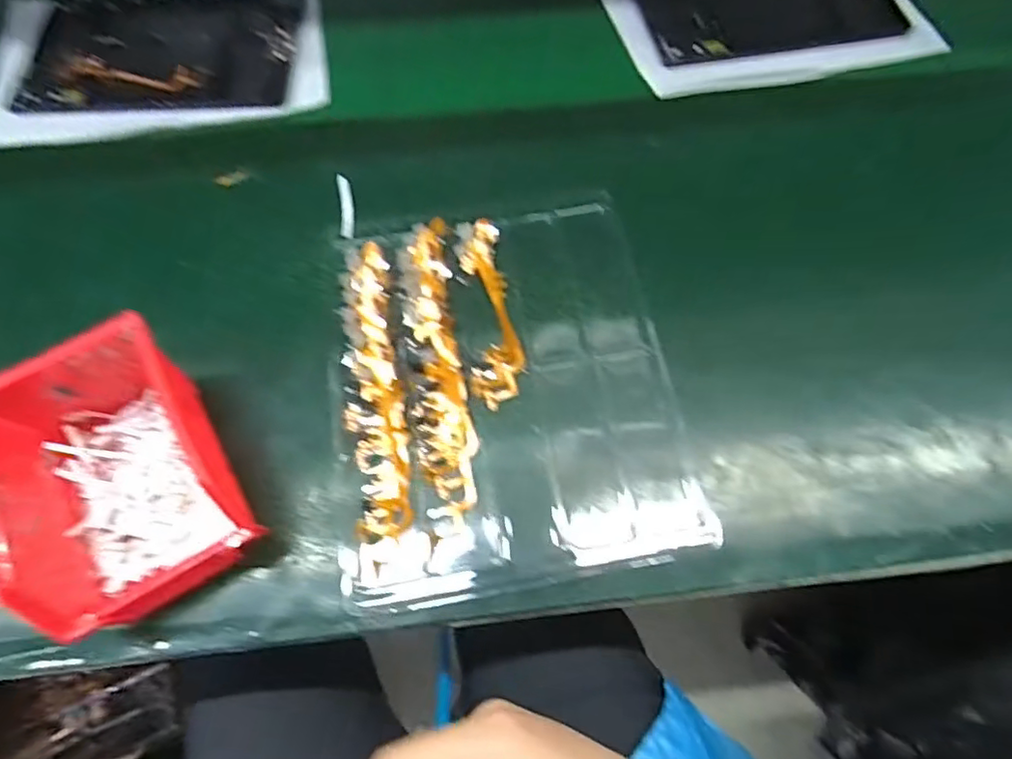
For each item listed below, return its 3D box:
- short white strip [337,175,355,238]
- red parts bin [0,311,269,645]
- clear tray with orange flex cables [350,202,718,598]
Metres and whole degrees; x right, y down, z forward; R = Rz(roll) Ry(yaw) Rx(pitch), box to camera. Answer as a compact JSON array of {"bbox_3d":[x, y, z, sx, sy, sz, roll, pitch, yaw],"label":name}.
[{"bbox_3d":[-0.121,-0.131,0.440,0.010,0.008,0.048,-6,84,-4],"label":"short white strip"},{"bbox_3d":[-0.219,0.052,0.324,0.100,0.074,0.145,-29,67,-12],"label":"red parts bin"},{"bbox_3d":[-0.001,-0.003,0.387,0.215,0.013,0.256,-8,65,-5],"label":"clear tray with orange flex cables"}]

